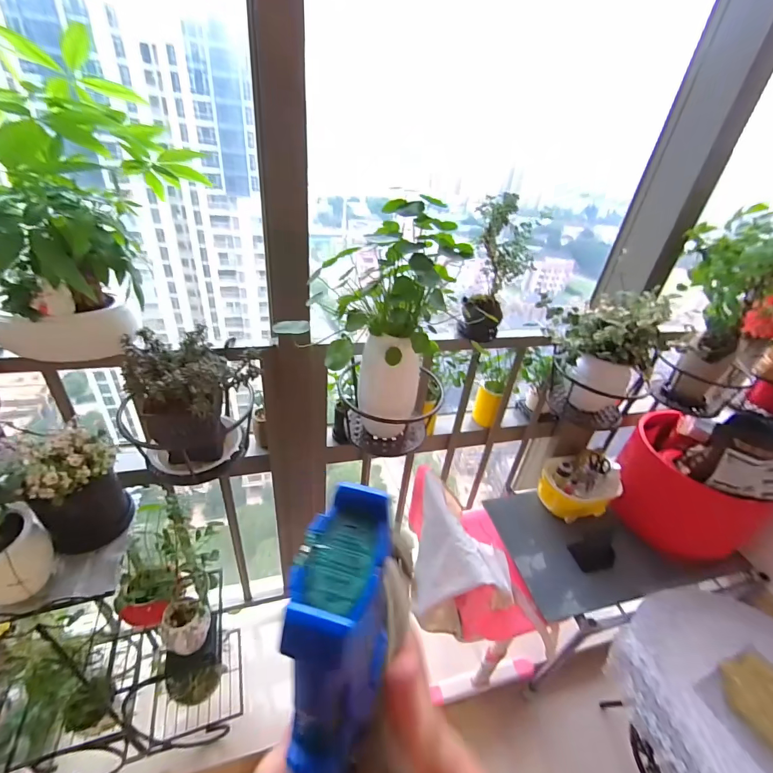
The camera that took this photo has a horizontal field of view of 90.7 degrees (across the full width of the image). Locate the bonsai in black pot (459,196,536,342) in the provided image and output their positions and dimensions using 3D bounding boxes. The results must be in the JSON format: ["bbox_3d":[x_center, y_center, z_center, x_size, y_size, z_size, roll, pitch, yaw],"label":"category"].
[{"bbox_3d":[0.255,-0.261,0.873,0.128,0.307,0.119,16,35,14],"label":"bonsai in black pot"}]

